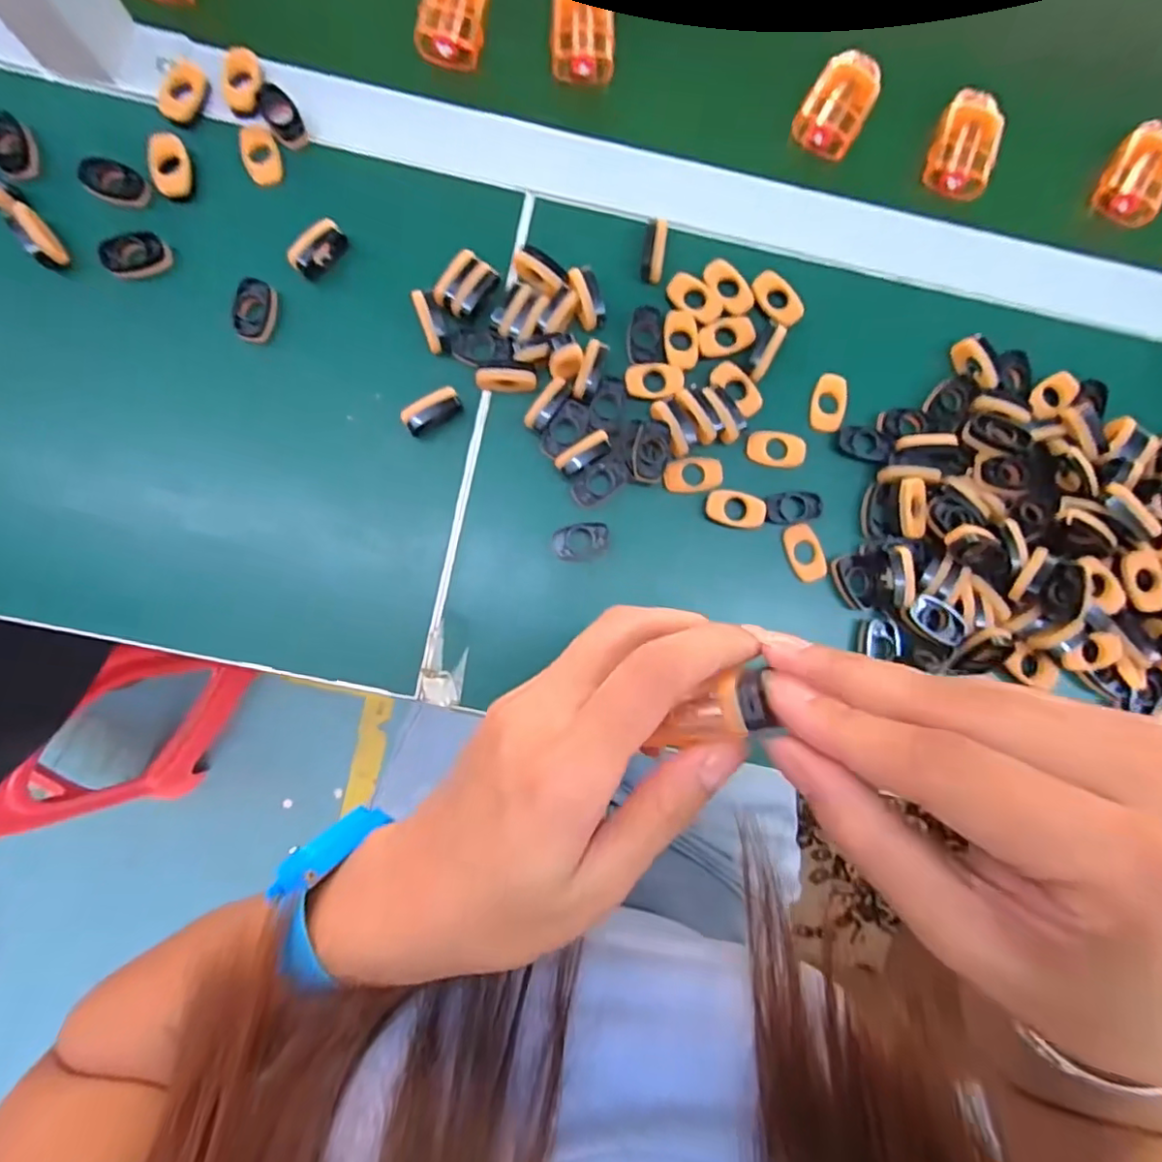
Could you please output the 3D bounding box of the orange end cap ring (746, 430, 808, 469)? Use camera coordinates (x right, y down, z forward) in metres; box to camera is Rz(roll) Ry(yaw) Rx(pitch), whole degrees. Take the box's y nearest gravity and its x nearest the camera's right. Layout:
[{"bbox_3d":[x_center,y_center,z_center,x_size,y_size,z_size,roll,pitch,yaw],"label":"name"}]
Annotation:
[{"bbox_3d":[0.113,-0.076,0.348,0.034,0.004,0.020,2,87,-3],"label":"orange end cap ring"}]

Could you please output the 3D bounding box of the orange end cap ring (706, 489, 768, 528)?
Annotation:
[{"bbox_3d":[0.087,-0.040,0.339,0.033,0.006,0.018,15,86,-2],"label":"orange end cap ring"}]

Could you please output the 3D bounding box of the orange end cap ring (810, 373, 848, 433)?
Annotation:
[{"bbox_3d":[0.145,-0.103,0.350,0.019,0.007,0.033,12,86,-3],"label":"orange end cap ring"}]

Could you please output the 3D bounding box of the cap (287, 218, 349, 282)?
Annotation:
[{"bbox_3d":[-0.145,-0.183,0.333,0.009,0.023,0.033,45,85,0],"label":"cap"}]

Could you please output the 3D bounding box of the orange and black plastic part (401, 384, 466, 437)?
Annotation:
[{"bbox_3d":[-0.081,-0.093,0.331,0.033,0.018,0.014,-34,89,-5],"label":"orange and black plastic part"}]

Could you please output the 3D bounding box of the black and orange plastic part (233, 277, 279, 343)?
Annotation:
[{"bbox_3d":[-0.179,-0.148,0.332,0.018,0.012,0.032,17,86,-2],"label":"black and orange plastic part"}]

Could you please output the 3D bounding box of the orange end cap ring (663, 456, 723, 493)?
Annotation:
[{"bbox_3d":[0.064,-0.061,0.342,0.033,0.004,0.019,-2,87,-4],"label":"orange end cap ring"}]

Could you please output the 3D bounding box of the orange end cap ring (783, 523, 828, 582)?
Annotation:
[{"bbox_3d":[0.128,-0.016,0.344,0.021,0.004,0.034,-18,88,-4],"label":"orange end cap ring"}]

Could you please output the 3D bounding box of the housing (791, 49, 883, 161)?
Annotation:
[{"bbox_3d":[0.156,-0.289,0.364,0.036,0.016,0.066,31,85,-1],"label":"housing"}]

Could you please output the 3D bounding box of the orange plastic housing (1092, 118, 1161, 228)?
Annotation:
[{"bbox_3d":[0.342,-0.252,0.368,0.033,0.019,0.066,28,85,-1],"label":"orange plastic housing"}]

